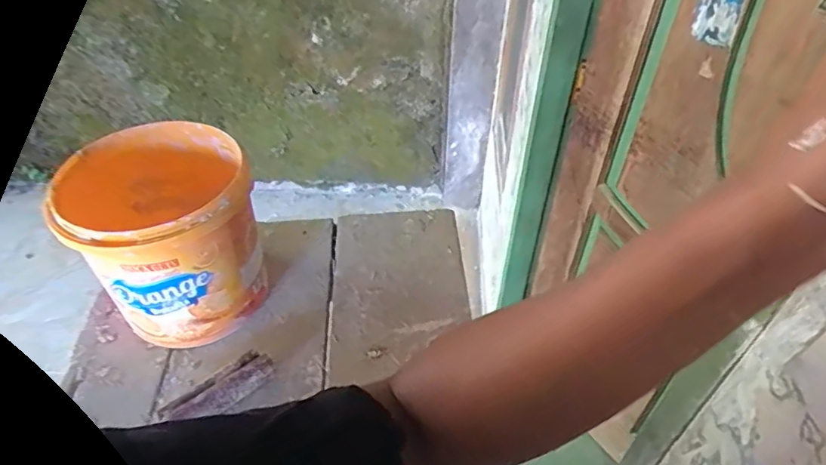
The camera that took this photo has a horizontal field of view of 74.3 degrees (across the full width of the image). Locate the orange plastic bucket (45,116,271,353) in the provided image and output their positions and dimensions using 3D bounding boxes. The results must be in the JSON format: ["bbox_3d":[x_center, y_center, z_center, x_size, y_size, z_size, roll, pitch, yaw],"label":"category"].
[{"bbox_3d":[-0.229,0.003,0.512,0.149,0.156,0.149,0,44,0],"label":"orange plastic bucket"}]

